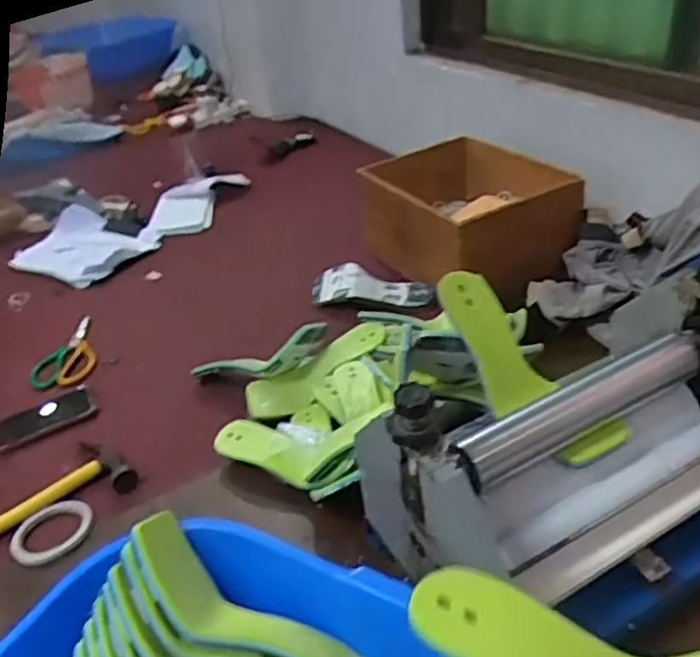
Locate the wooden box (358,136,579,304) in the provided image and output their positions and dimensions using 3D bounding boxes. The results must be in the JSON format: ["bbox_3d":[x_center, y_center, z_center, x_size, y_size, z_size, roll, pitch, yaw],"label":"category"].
[{"bbox_3d":[0.229,-0.204,1.231,0.282,0.179,0.358,-26,38,-25],"label":"wooden box"}]

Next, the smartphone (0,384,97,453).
[{"bbox_3d":[-0.467,0.137,1.013,0.149,0.009,0.082,-25,38,-24],"label":"smartphone"}]

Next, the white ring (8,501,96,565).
[{"bbox_3d":[-0.370,0.251,0.826,0.098,0.008,0.081,-24,37,-23],"label":"white ring"}]

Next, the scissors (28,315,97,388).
[{"bbox_3d":[-0.480,0.037,1.163,0.089,0.025,0.182,-5,34,4],"label":"scissors"}]

